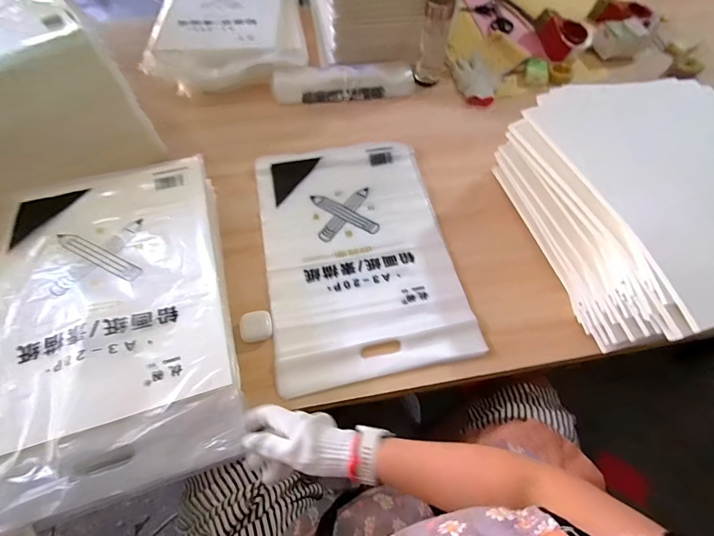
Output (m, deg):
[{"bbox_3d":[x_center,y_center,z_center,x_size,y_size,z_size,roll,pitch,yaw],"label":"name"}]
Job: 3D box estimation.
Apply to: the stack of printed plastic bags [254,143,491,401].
[{"bbox_3d":[-0.004,-0.048,0.685,0.327,0.022,0.487,-10,60,-7],"label":"stack of printed plastic bags"}]

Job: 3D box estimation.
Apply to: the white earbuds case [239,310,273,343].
[{"bbox_3d":[-0.159,0.095,0.585,0.048,0.025,0.047,-13,60,-9],"label":"white earbuds case"}]

